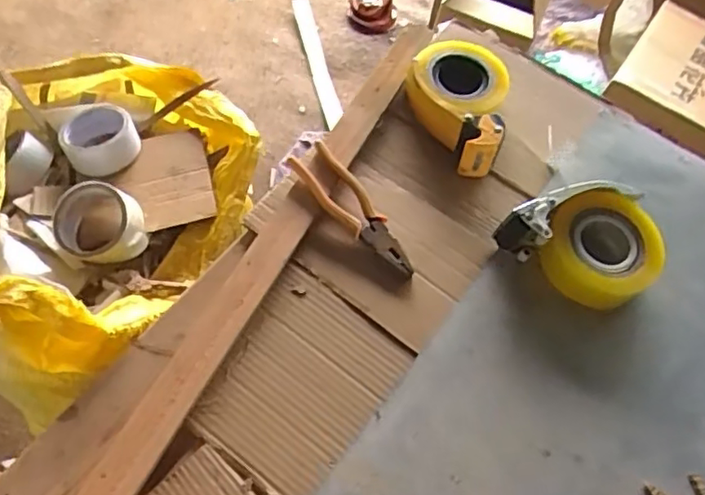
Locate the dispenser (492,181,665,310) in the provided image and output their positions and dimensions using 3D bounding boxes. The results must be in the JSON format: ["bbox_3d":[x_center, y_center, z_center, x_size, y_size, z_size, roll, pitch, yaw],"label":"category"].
[{"bbox_3d":[0.259,0.002,0.673,0.154,0.077,0.130,-20,65,-14],"label":"dispenser"}]

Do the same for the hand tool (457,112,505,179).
[{"bbox_3d":[0.152,-0.123,0.742,0.049,0.068,0.053,9,62,1],"label":"hand tool"}]

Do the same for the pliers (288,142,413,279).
[{"bbox_3d":[0.003,-0.042,0.696,0.047,0.029,0.185,-35,69,-20],"label":"pliers"}]

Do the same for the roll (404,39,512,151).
[{"bbox_3d":[0.139,-0.204,0.794,0.153,0.059,0.128,-37,70,-23],"label":"roll"}]

